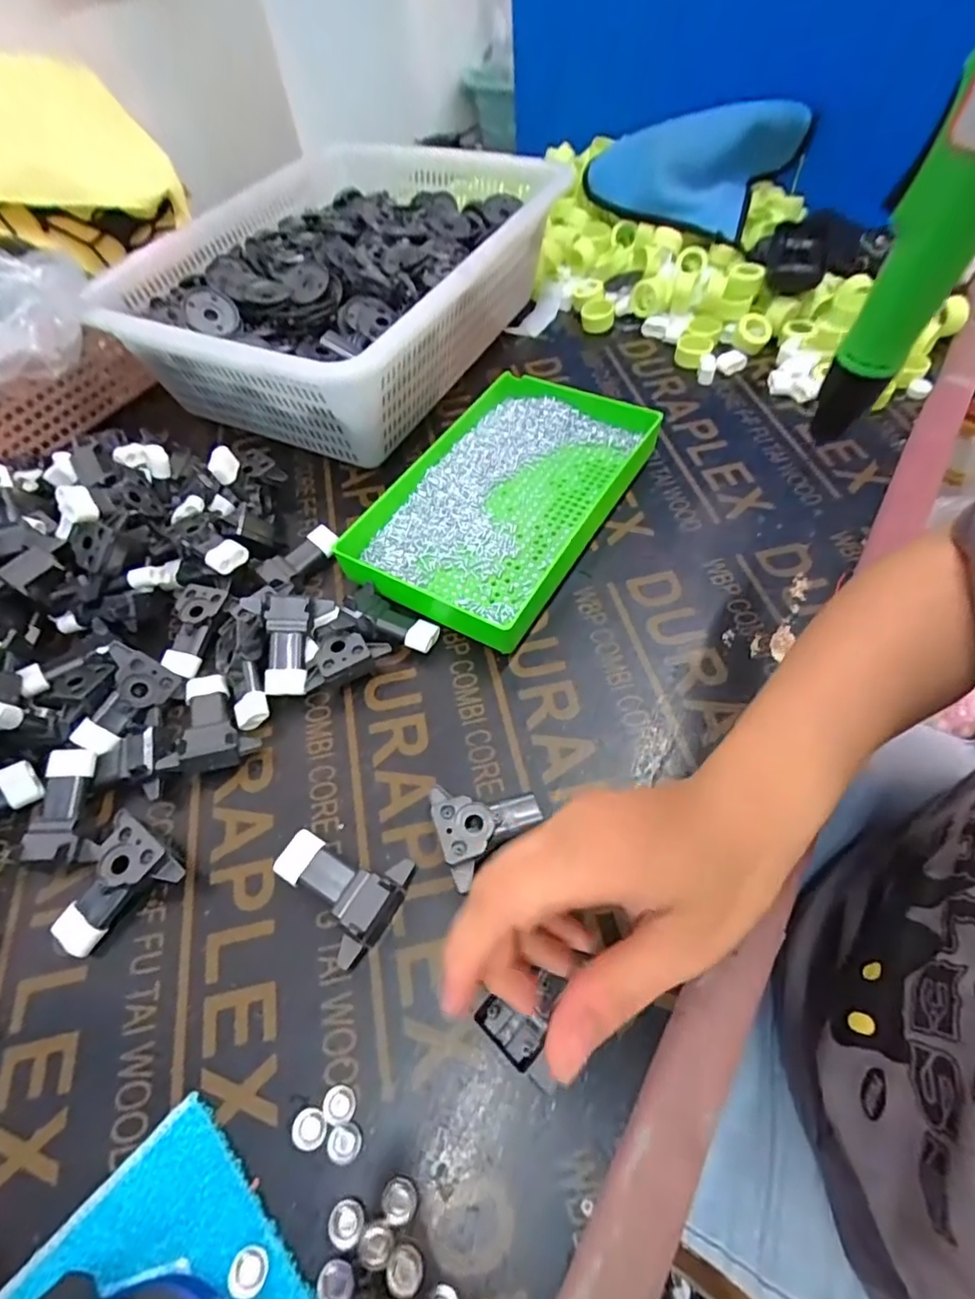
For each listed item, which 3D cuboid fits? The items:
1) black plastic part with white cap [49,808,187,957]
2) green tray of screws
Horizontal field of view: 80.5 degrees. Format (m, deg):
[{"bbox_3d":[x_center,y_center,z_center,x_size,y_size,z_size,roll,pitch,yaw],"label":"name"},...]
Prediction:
[{"bbox_3d":[-0.200,0.130,0.310,0.053,0.027,0.065,24,62,19],"label":"black plastic part with white cap"},{"bbox_3d":[0.007,-0.122,0.442,0.160,0.034,0.246,26,62,20],"label":"green tray of screws"}]

